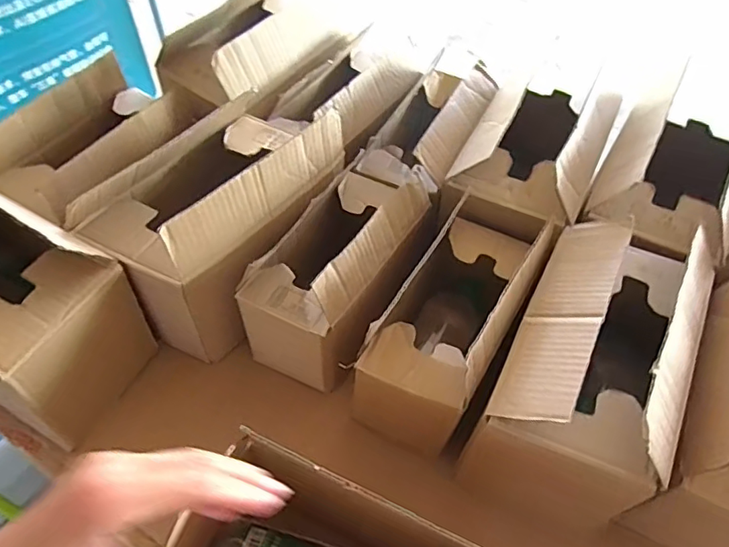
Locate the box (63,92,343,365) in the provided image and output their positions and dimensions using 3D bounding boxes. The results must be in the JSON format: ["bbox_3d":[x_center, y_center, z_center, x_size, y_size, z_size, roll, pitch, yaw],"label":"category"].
[{"bbox_3d":[-0.142,-0.056,0.552,0.142,0.196,0.240,34,60,20],"label":"box"}]

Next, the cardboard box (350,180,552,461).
[{"bbox_3d":[0.089,0.048,0.516,0.108,0.164,0.211,26,58,15],"label":"cardboard box"}]

